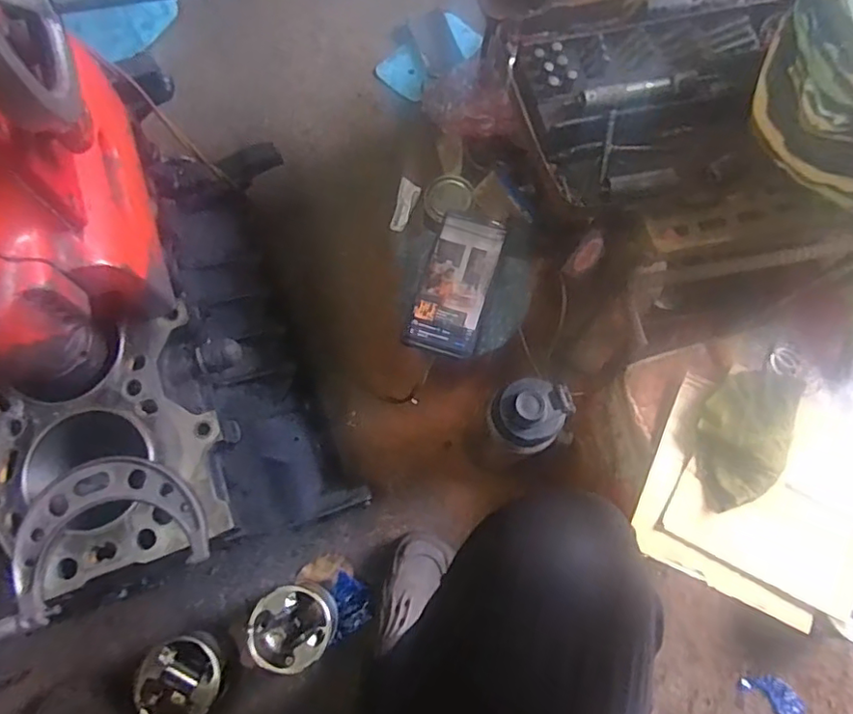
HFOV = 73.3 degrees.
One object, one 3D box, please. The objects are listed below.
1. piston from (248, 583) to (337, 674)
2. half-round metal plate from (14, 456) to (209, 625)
[{"bbox_3d":[-0.155,0.317,0.683,0.089,0.088,0.090,1,73,-3],"label":"piston"},{"bbox_3d":[-0.240,0.126,0.430,0.134,0.013,0.097,-20,75,-9],"label":"half-round metal plate"}]

